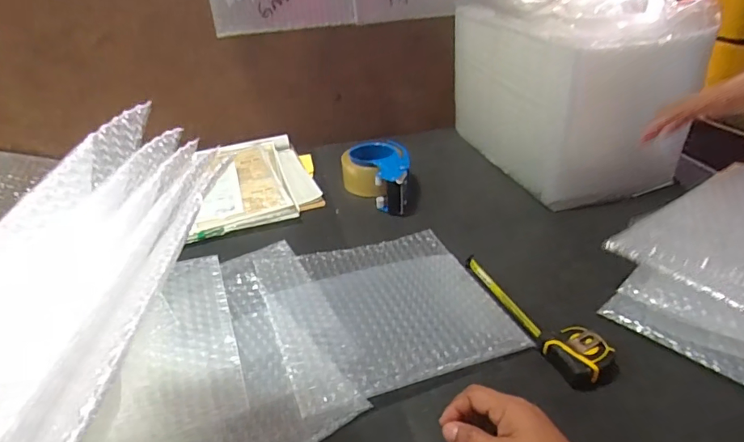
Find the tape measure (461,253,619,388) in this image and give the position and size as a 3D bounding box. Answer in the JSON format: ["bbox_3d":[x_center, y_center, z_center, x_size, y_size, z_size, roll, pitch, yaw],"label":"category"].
[{"bbox_3d":[0.182,0.098,0.527,0.060,0.033,0.202,-15,35,-16],"label":"tape measure"}]

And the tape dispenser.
[{"bbox_3d":[0.005,-0.072,0.768,0.107,0.065,0.136,-3,33,0],"label":"tape dispenser"}]

